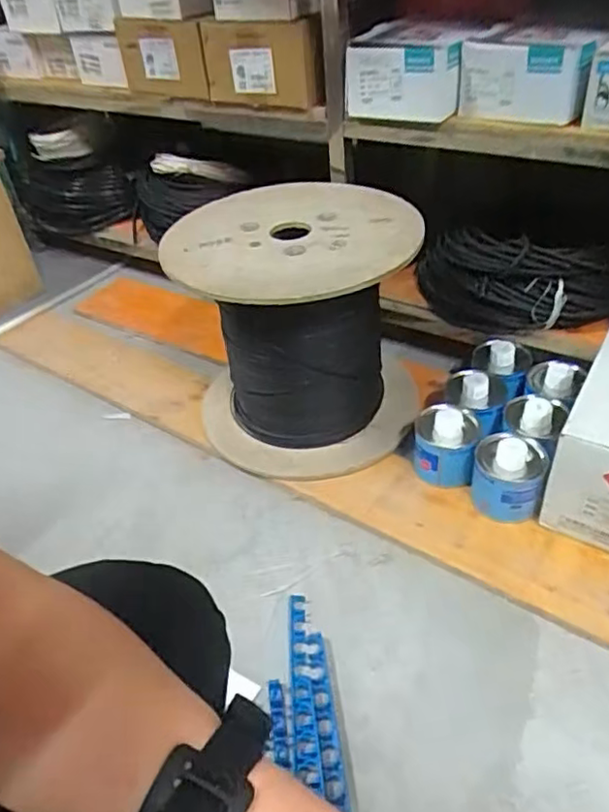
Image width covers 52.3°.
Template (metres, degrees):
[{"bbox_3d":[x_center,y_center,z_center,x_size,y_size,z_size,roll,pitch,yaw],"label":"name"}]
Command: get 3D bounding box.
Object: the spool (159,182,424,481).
[{"bbox_3d":[-0.008,-0.123,1.016,0.346,0.341,0.344,-4,41,3],"label":"spool"}]

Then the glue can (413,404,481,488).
[{"bbox_3d":[0.219,0.061,0.960,0.092,0.089,0.089,10,43,18],"label":"glue can"}]

